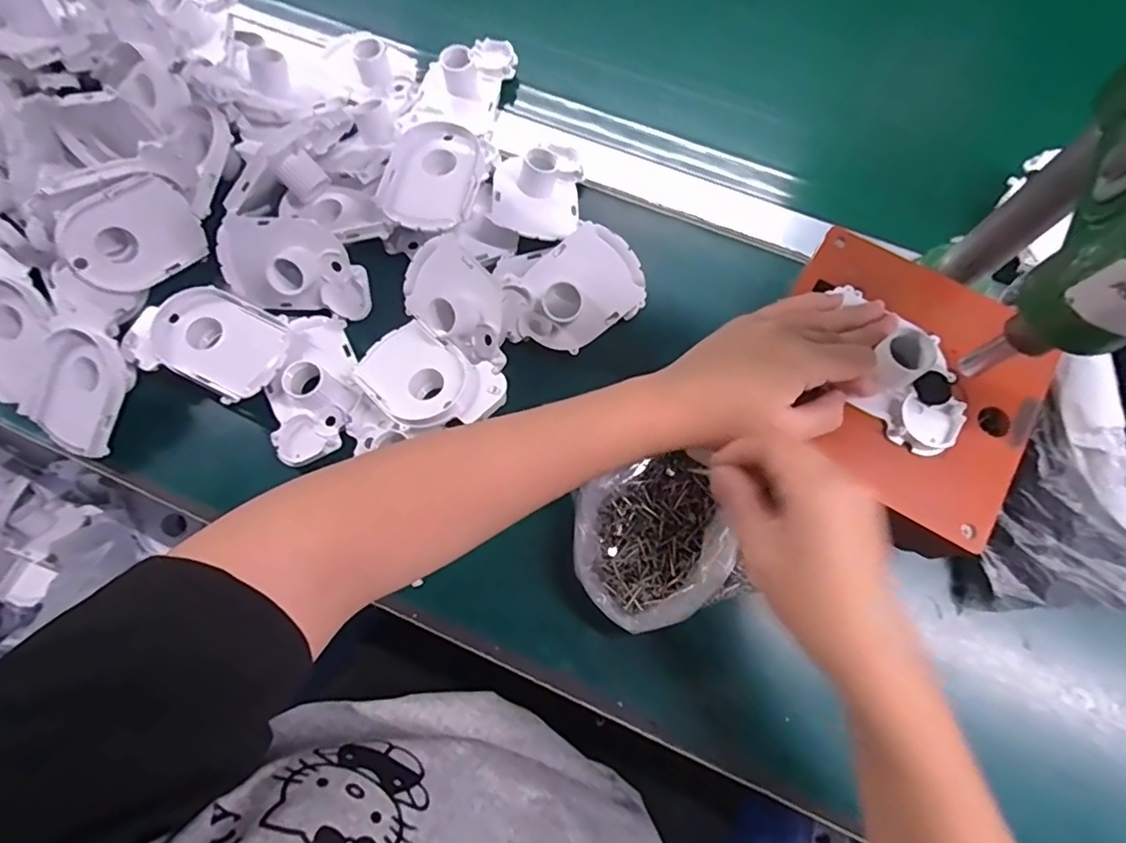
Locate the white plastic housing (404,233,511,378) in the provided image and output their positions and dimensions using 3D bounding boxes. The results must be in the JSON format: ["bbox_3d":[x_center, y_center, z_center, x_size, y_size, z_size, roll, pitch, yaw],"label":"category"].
[{"bbox_3d":[-0.071,-0.081,0.392,0.059,0.035,0.102,-43,77,-10],"label":"white plastic housing"}]

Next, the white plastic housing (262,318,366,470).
[{"bbox_3d":[-0.175,-0.027,0.395,0.060,0.024,0.104,-15,74,-3],"label":"white plastic housing"}]

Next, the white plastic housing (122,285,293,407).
[{"bbox_3d":[-0.246,-0.056,0.405,0.102,0.025,0.069,21,76,7],"label":"white plastic housing"}]

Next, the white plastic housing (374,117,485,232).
[{"bbox_3d":[-0.092,-0.174,0.424,0.066,0.044,0.091,7,73,3],"label":"white plastic housing"}]

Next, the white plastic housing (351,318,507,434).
[{"bbox_3d":[-0.092,-0.026,0.384,0.104,0.028,0.063,35,78,11],"label":"white plastic housing"}]

